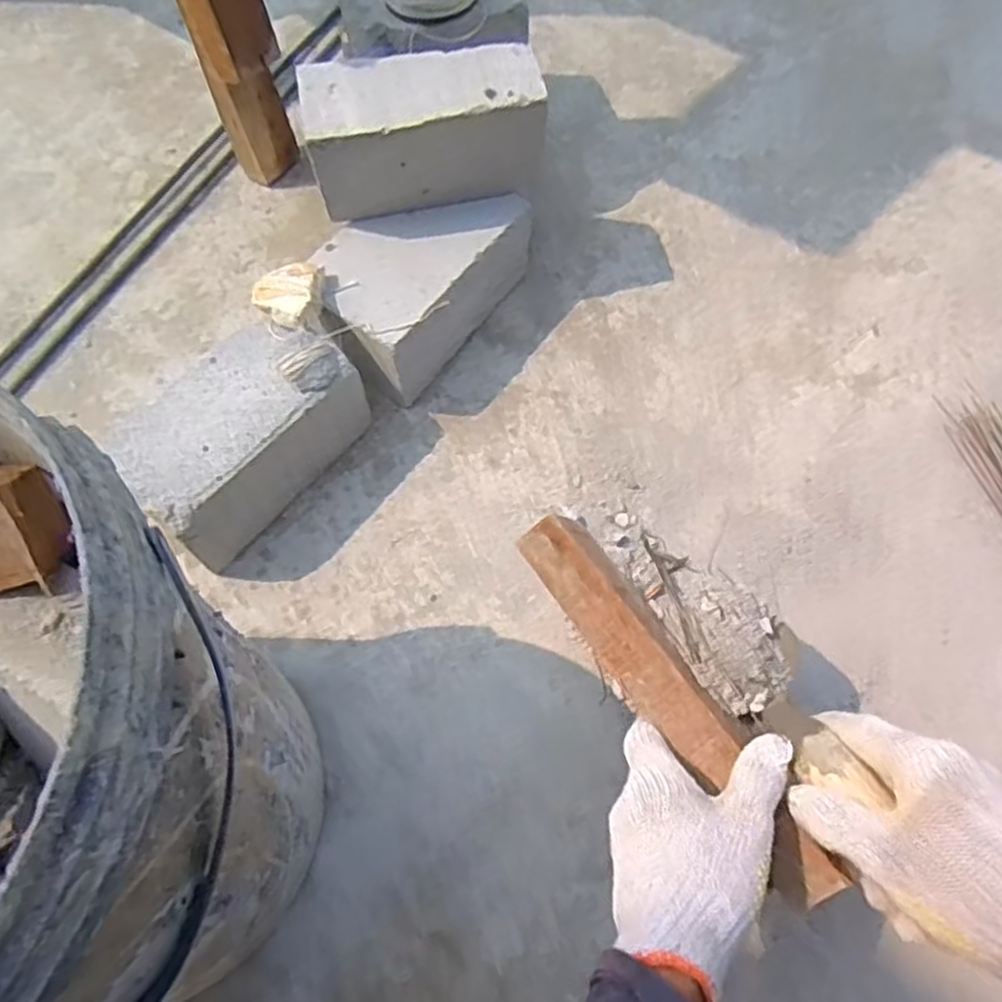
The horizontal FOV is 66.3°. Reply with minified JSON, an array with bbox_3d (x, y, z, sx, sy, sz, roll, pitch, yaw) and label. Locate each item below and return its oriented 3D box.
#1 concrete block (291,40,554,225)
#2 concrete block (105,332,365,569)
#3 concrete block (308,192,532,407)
[{"bbox_3d":[-0.065,-0.323,0.670,0.195,0.096,0.088,-11,65,-4],"label":"concrete block"},{"bbox_3d":[-0.217,-0.054,0.655,0.103,0.124,0.191,38,71,17],"label":"concrete block"},{"bbox_3d":[-0.074,-0.206,0.733,0.128,0.105,0.197,36,71,16],"label":"concrete block"}]

